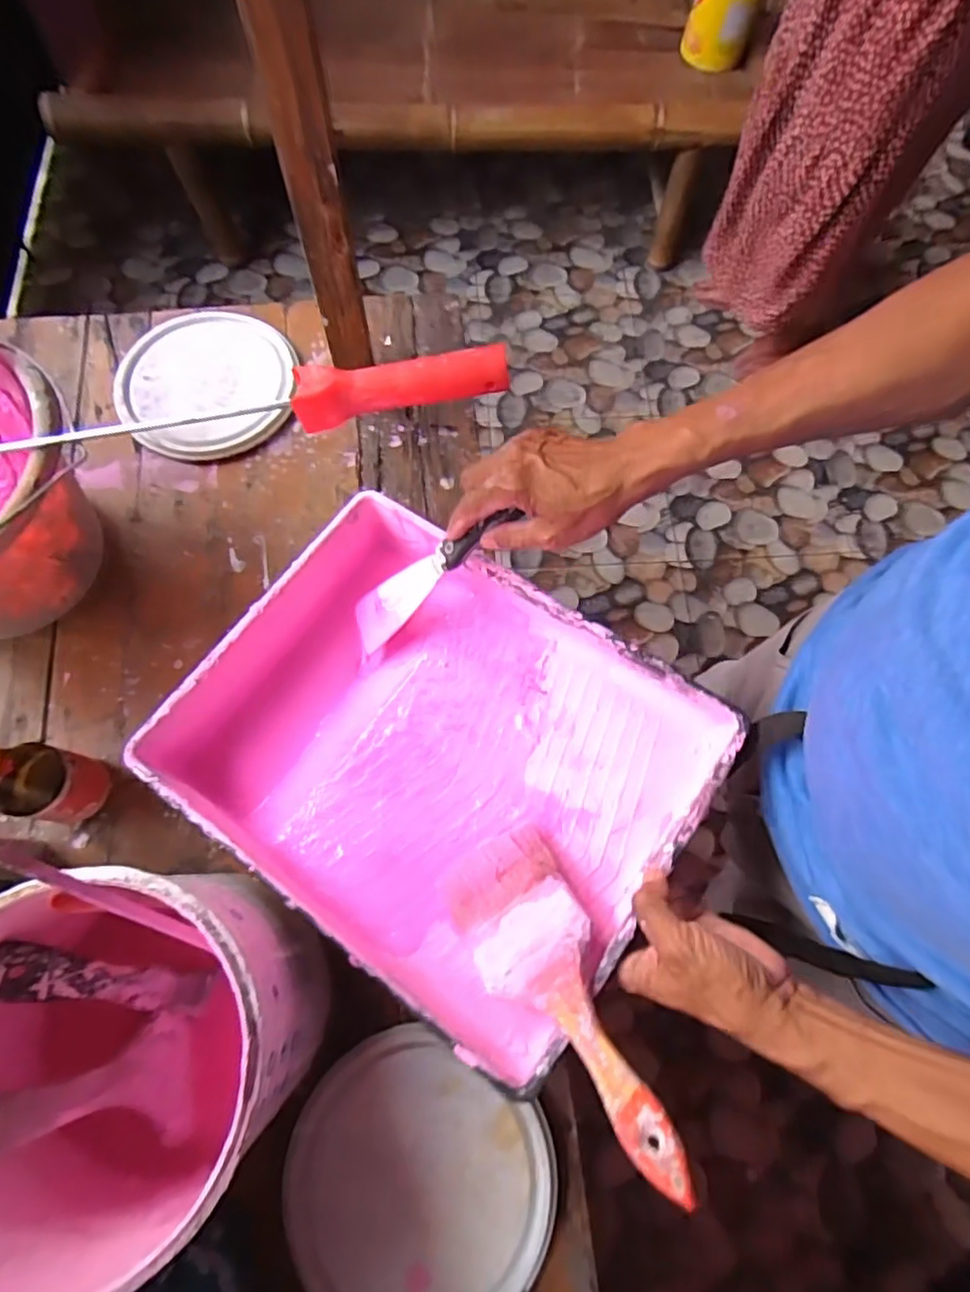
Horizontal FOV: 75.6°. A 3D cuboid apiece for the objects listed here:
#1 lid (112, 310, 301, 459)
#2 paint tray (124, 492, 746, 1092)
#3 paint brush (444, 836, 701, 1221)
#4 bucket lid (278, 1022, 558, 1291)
[{"bbox_3d":[-0.281,-0.267,0.635,0.169,0.015,0.166,-6,71,-4],"label":"lid"},{"bbox_3d":[-0.042,0.074,0.467,0.348,0.103,0.279,34,73,9],"label":"paint tray"},{"bbox_3d":[0.045,0.199,0.361,0.072,0.012,0.195,-35,50,-5],"label":"paint brush"},{"bbox_3d":[-0.049,0.364,0.416,0.173,0.012,0.166,1,71,-2],"label":"bucket lid"}]

